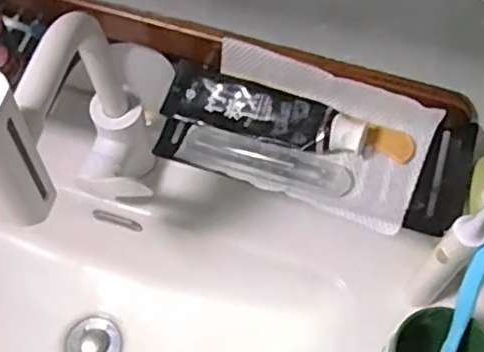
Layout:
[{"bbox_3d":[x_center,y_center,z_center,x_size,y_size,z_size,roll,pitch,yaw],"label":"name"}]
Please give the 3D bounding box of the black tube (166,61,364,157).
[{"bbox_3d":[0.019,-0.057,0.555,0.166,0.036,0.051,18,65,9],"label":"black tube"}]

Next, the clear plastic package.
[{"bbox_3d":[0.019,-0.009,0.545,0.143,0.010,0.042,14,65,7],"label":"clear plastic package"}]

